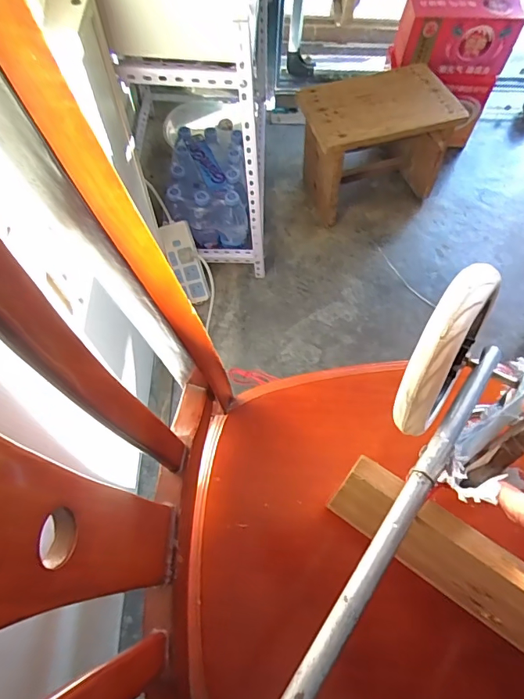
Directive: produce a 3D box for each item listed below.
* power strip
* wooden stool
[{"bbox_3d":[-0.179,-0.202,1.057,0.077,0.040,0.191,-24,110,-10],"label":"power strip"},{"bbox_3d":[0.280,-0.518,1.163,0.358,0.285,0.221,-15,65,-8],"label":"wooden stool"}]

